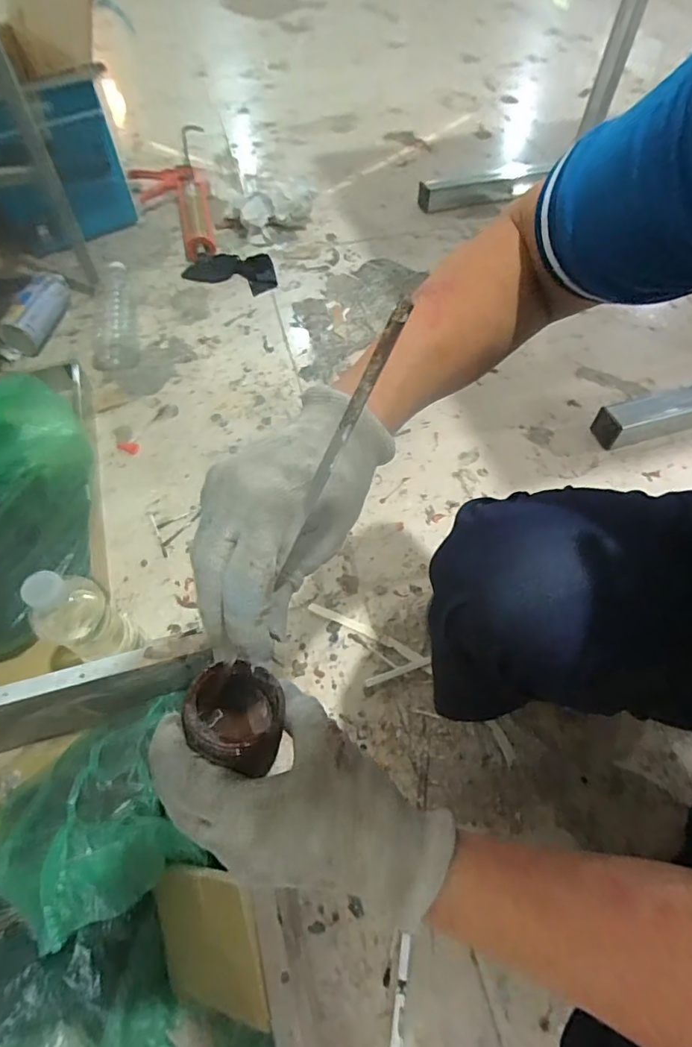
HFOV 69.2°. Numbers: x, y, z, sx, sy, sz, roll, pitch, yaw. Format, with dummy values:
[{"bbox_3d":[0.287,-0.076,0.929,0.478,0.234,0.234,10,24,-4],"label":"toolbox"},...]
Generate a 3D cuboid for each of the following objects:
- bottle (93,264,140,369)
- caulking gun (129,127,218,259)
[{"bbox_3d":[-0.430,-0.391,0.932,0.077,0.055,0.258,-9,58,-7],"label":"bottle"},{"bbox_3d":[-0.399,-0.768,1.157,0.176,0.081,0.473,-13,59,-9],"label":"caulking gun"}]

